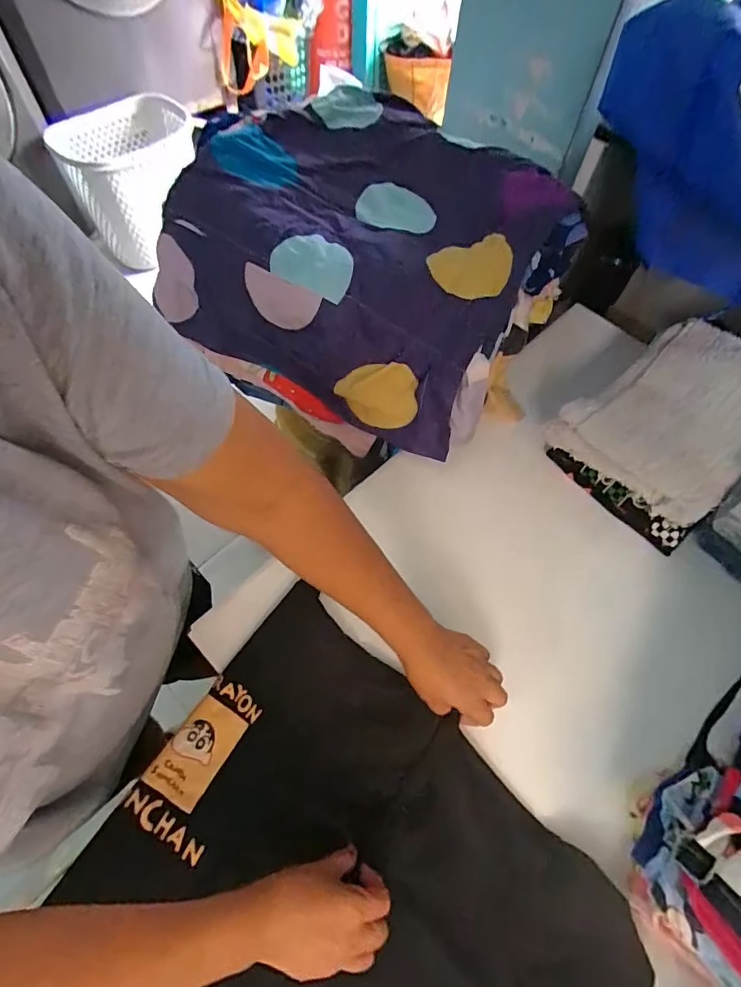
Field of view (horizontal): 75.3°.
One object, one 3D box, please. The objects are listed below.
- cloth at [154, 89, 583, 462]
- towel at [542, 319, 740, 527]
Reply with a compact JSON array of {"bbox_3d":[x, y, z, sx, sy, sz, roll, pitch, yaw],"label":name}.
[{"bbox_3d":[-0.009,-0.345,0.690,0.455,0.188,0.423,27,64,12],"label":"cloth"},{"bbox_3d":[0.407,-0.106,0.622,0.288,0.060,0.200,-38,69,-20],"label":"towel"}]

